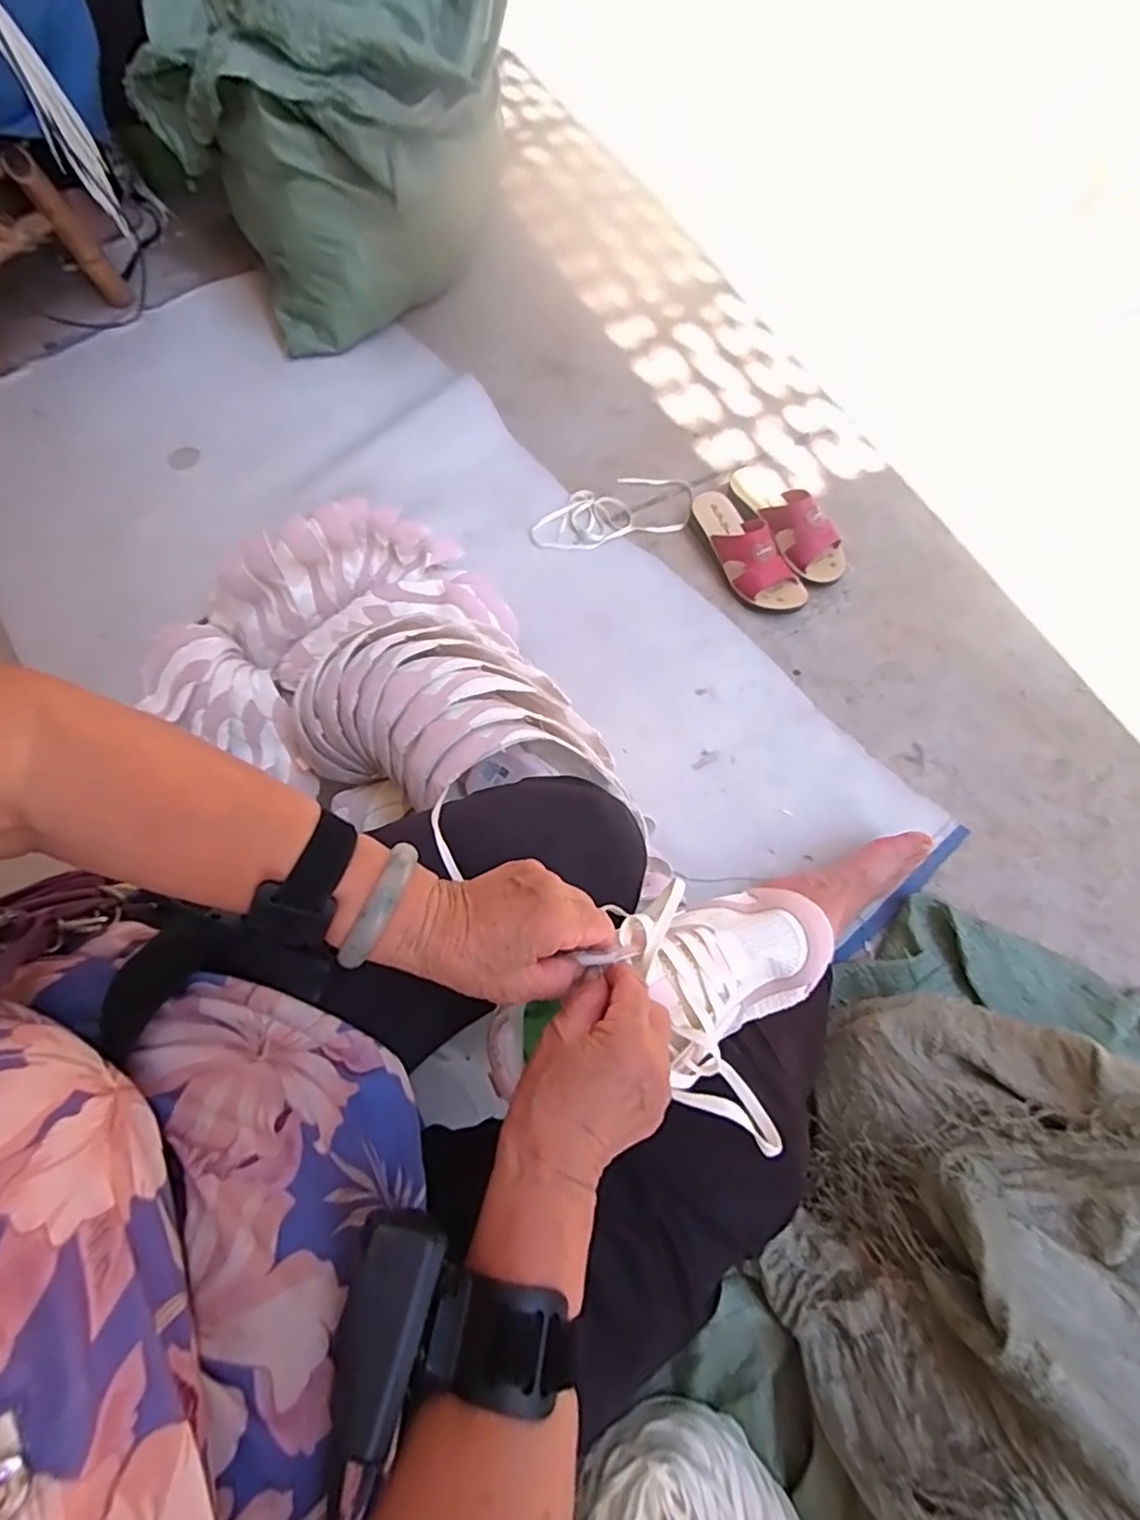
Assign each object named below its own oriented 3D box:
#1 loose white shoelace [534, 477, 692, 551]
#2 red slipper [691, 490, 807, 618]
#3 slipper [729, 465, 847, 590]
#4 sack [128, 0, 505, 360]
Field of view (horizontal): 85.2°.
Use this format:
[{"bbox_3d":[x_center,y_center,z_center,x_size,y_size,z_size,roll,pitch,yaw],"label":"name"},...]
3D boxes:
[{"bbox_3d":[0.065,-0.384,0.954,0.258,0.008,0.117,-14,70,-6],"label":"loose white shoelace"},{"bbox_3d":[0.254,-0.312,0.899,0.080,0.091,0.228,-31,72,-12],"label":"red slipper"},{"bbox_3d":[0.326,-0.361,0.927,0.091,0.080,0.228,-29,72,-11],"label":"slipper"},{"bbox_3d":[-0.349,-1.003,0.969,0.571,0.445,0.477,-17,70,-4],"label":"sack"}]

